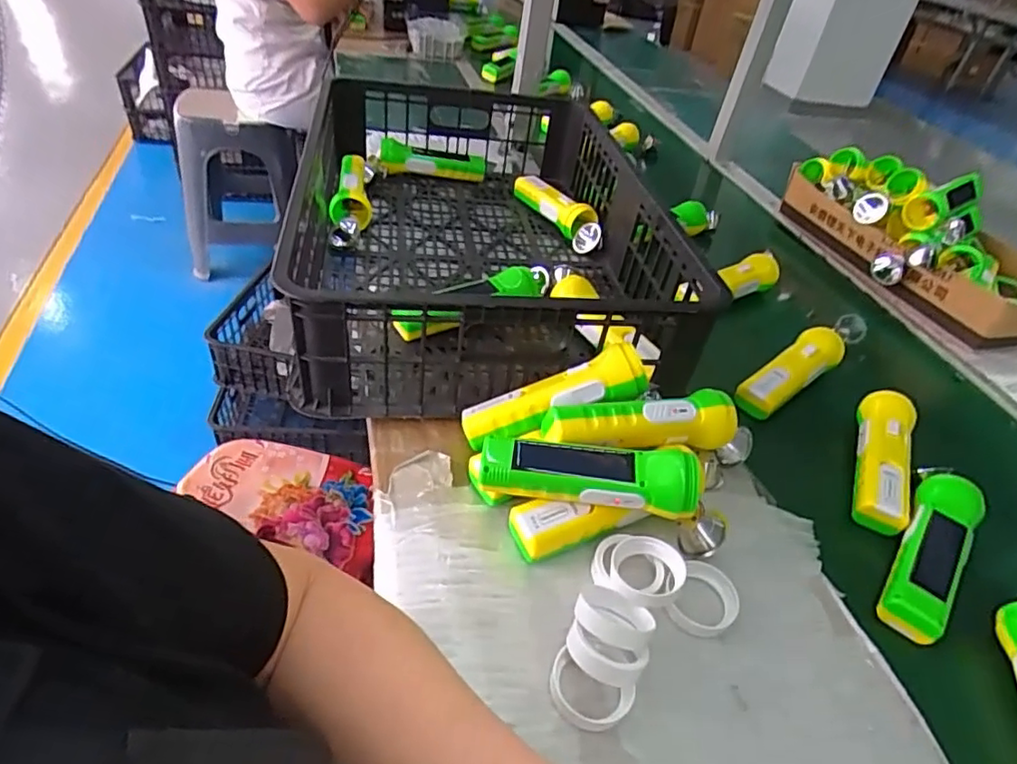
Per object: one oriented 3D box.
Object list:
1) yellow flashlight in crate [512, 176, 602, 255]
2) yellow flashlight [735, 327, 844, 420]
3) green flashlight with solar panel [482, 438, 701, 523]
[{"bbox_3d":[0.067,-0.243,0.859,0.042,0.054,0.172,-16,46,-27],"label":"yellow flashlight in crate"},{"bbox_3d":[0.298,-0.011,0.635,0.136,0.041,0.046,-30,51,-30],"label":"yellow flashlight"},{"bbox_3d":[0.060,0.067,0.461,0.163,0.046,0.046,12,40,2],"label":"green flashlight with solar panel"}]

